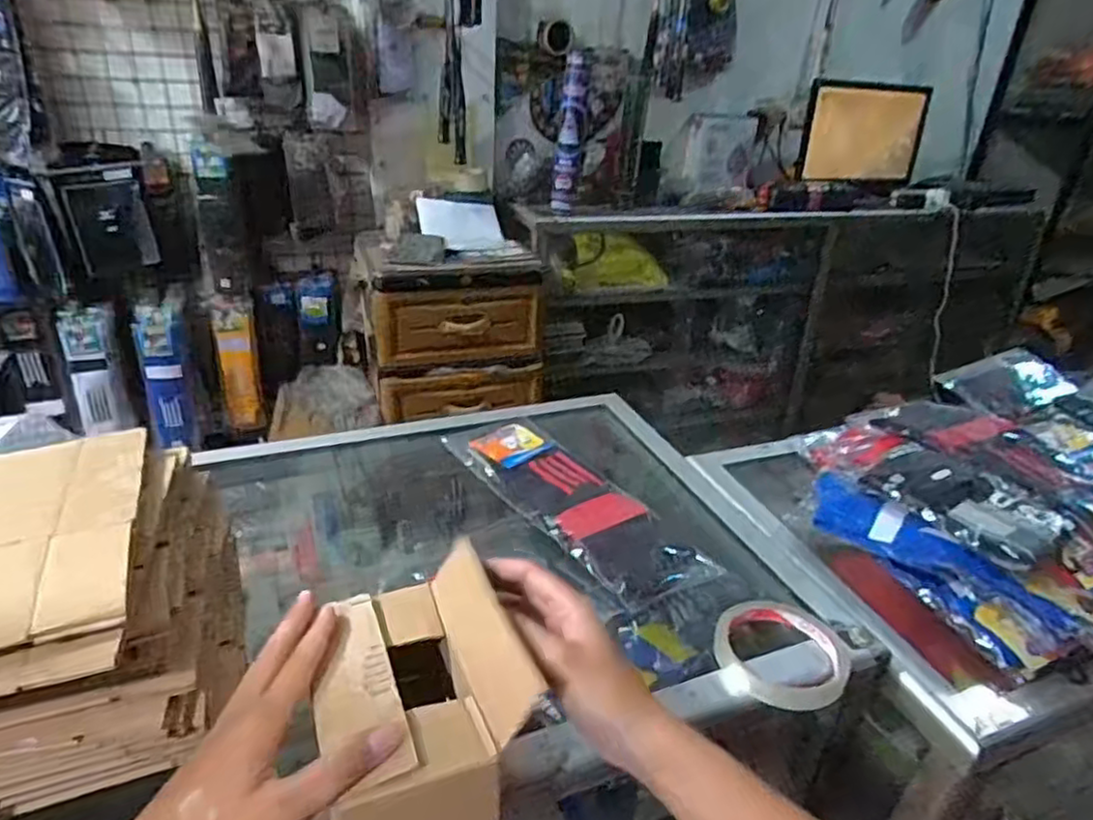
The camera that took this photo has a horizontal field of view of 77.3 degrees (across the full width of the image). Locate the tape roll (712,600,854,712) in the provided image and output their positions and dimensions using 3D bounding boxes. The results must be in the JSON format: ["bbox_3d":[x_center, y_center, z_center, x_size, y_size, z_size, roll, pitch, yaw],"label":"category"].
[{"bbox_3d":[0.170,0.175,0.495,0.092,0.025,0.096,3,28,-2],"label":"tape roll"}]

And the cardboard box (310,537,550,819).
[{"bbox_3d":[-0.076,0.176,0.388,0.094,0.142,0.134,-7,30,-19],"label":"cardboard box"}]

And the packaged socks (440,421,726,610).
[{"bbox_3d":[0.020,0.078,0.638,0.104,0.027,0.279,-16,34,-33],"label":"packaged socks"}]

